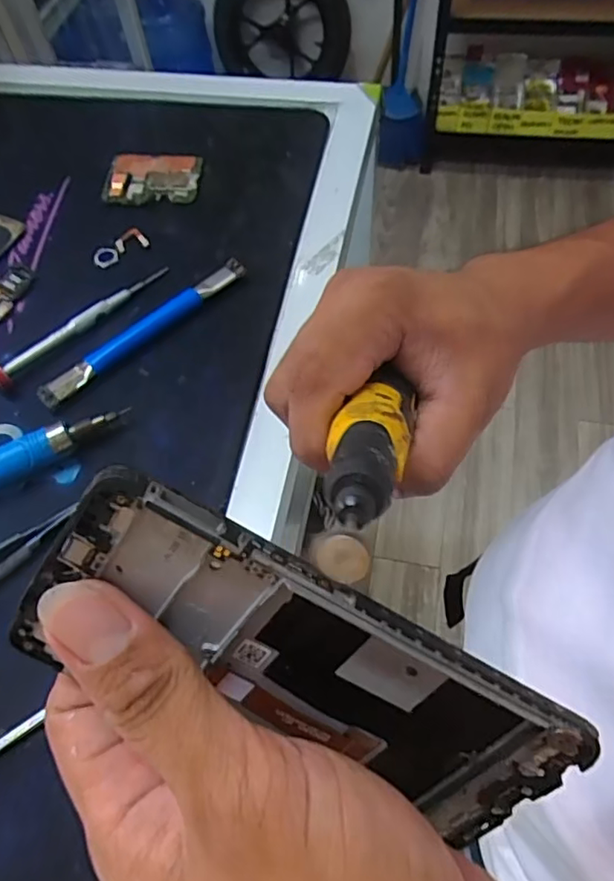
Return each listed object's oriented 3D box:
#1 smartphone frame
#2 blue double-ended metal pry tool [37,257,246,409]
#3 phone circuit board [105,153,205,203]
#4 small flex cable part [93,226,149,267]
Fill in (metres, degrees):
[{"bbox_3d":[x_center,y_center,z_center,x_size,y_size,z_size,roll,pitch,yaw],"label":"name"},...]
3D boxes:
[{"bbox_3d":[0.003,0.064,0.160,0.151,0.061,0.004,30,28,-11],"label":"smartphone frame"},{"bbox_3d":[-0.093,-0.065,0.349,0.139,0.012,0.015,-40,65,-18],"label":"blue double-ended metal pry tool"},{"bbox_3d":[-0.110,-0.186,0.421,0.066,0.005,0.048,0,60,3],"label":"phone circuit board"},{"bbox_3d":[-0.123,-0.127,0.389,0.036,0.004,0.020,-34,64,-16],"label":"small flex cable part"}]

